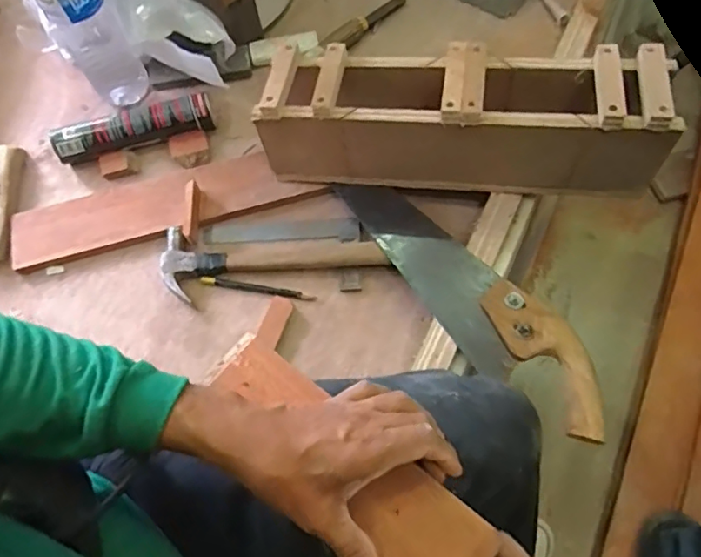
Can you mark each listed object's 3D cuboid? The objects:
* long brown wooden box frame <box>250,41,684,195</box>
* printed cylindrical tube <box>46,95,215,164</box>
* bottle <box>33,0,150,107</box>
[{"bbox_3d":[0.116,-0.179,0.639,0.436,0.167,0.114,5,65,5],"label":"long brown wooden box frame"},{"bbox_3d":[-0.295,-0.204,0.744,0.213,0.042,0.042,-15,65,-5],"label":"printed cylindrical tube"},{"bbox_3d":[-0.336,-0.330,0.673,0.079,0.234,0.099,-33,68,-12],"label":"bottle"}]

